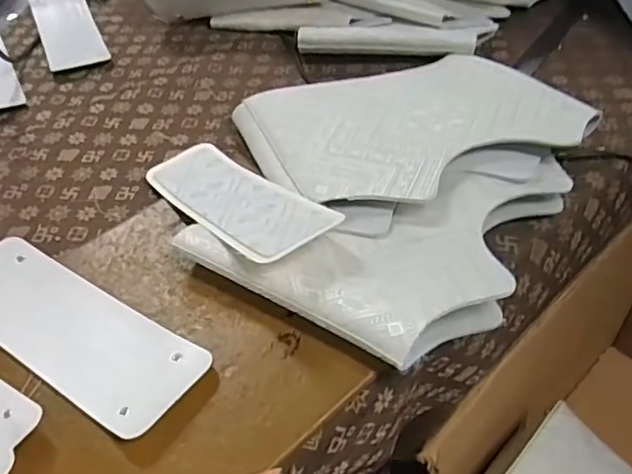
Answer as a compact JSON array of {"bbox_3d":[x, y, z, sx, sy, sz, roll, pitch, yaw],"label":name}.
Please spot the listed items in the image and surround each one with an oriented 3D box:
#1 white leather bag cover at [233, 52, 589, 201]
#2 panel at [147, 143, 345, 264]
[{"bbox_3d":[0.094,-0.133,0.610,0.317,0.030,0.249,-16,46,-12],"label":"white leather bag cover"},{"bbox_3d":[-0.083,-0.041,0.555,0.083,0.013,0.268,-29,35,-23],"label":"panel"}]

